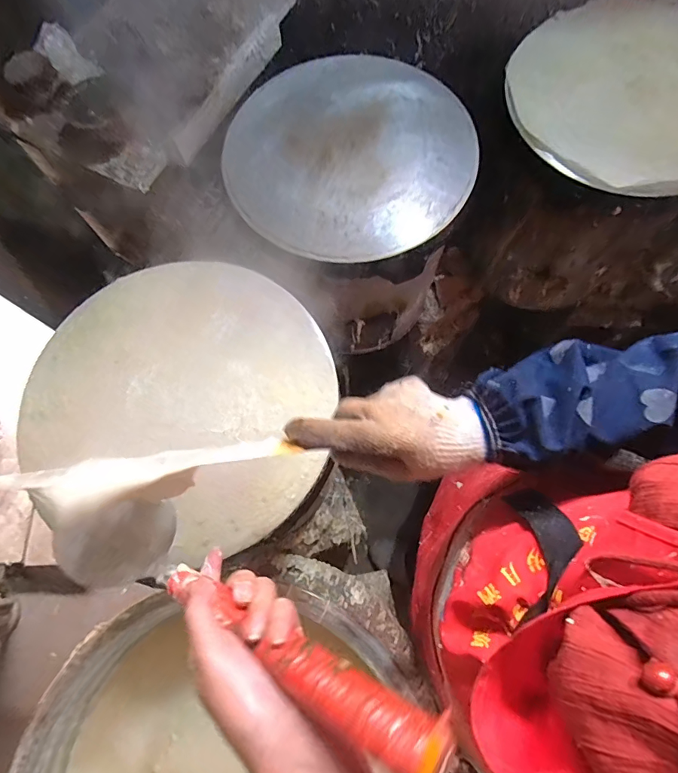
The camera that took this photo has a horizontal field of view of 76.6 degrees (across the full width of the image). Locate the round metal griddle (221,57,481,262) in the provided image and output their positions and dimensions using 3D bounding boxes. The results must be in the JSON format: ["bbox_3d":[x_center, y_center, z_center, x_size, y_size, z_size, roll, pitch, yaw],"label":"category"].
[{"bbox_3d":[0.020,-0.381,0.686,0.380,0.044,0.397,-1,73,2],"label":"round metal griddle"}]

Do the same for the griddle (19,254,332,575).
[{"bbox_3d":[-0.189,-0.002,0.537,0.380,0.022,0.332,29,76,10],"label":"griddle"}]

